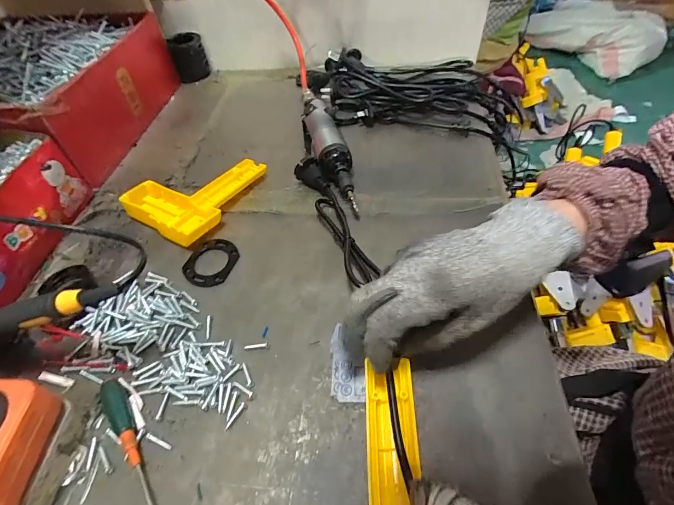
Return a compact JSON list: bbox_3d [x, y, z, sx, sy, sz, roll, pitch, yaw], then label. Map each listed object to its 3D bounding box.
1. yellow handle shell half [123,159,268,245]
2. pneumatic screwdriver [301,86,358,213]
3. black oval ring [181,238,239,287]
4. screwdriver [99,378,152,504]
[{"bbox_3d":[-0.163,-0.075,0.444,0.113,0.028,0.145,25,56,23],"label":"yellow handle shell half"},{"bbox_3d":[-0.016,-0.145,0.485,0.048,0.039,0.265,-15,50,-8],"label":"pneumatic screwdriver"},{"bbox_3d":[-0.132,0.009,0.386,0.053,0.004,0.059,8,51,11],"label":"black oval ring"},{"bbox_3d":[-0.142,0.152,0.261,0.015,0.015,0.147,-30,54,-20],"label":"screwdriver"}]

